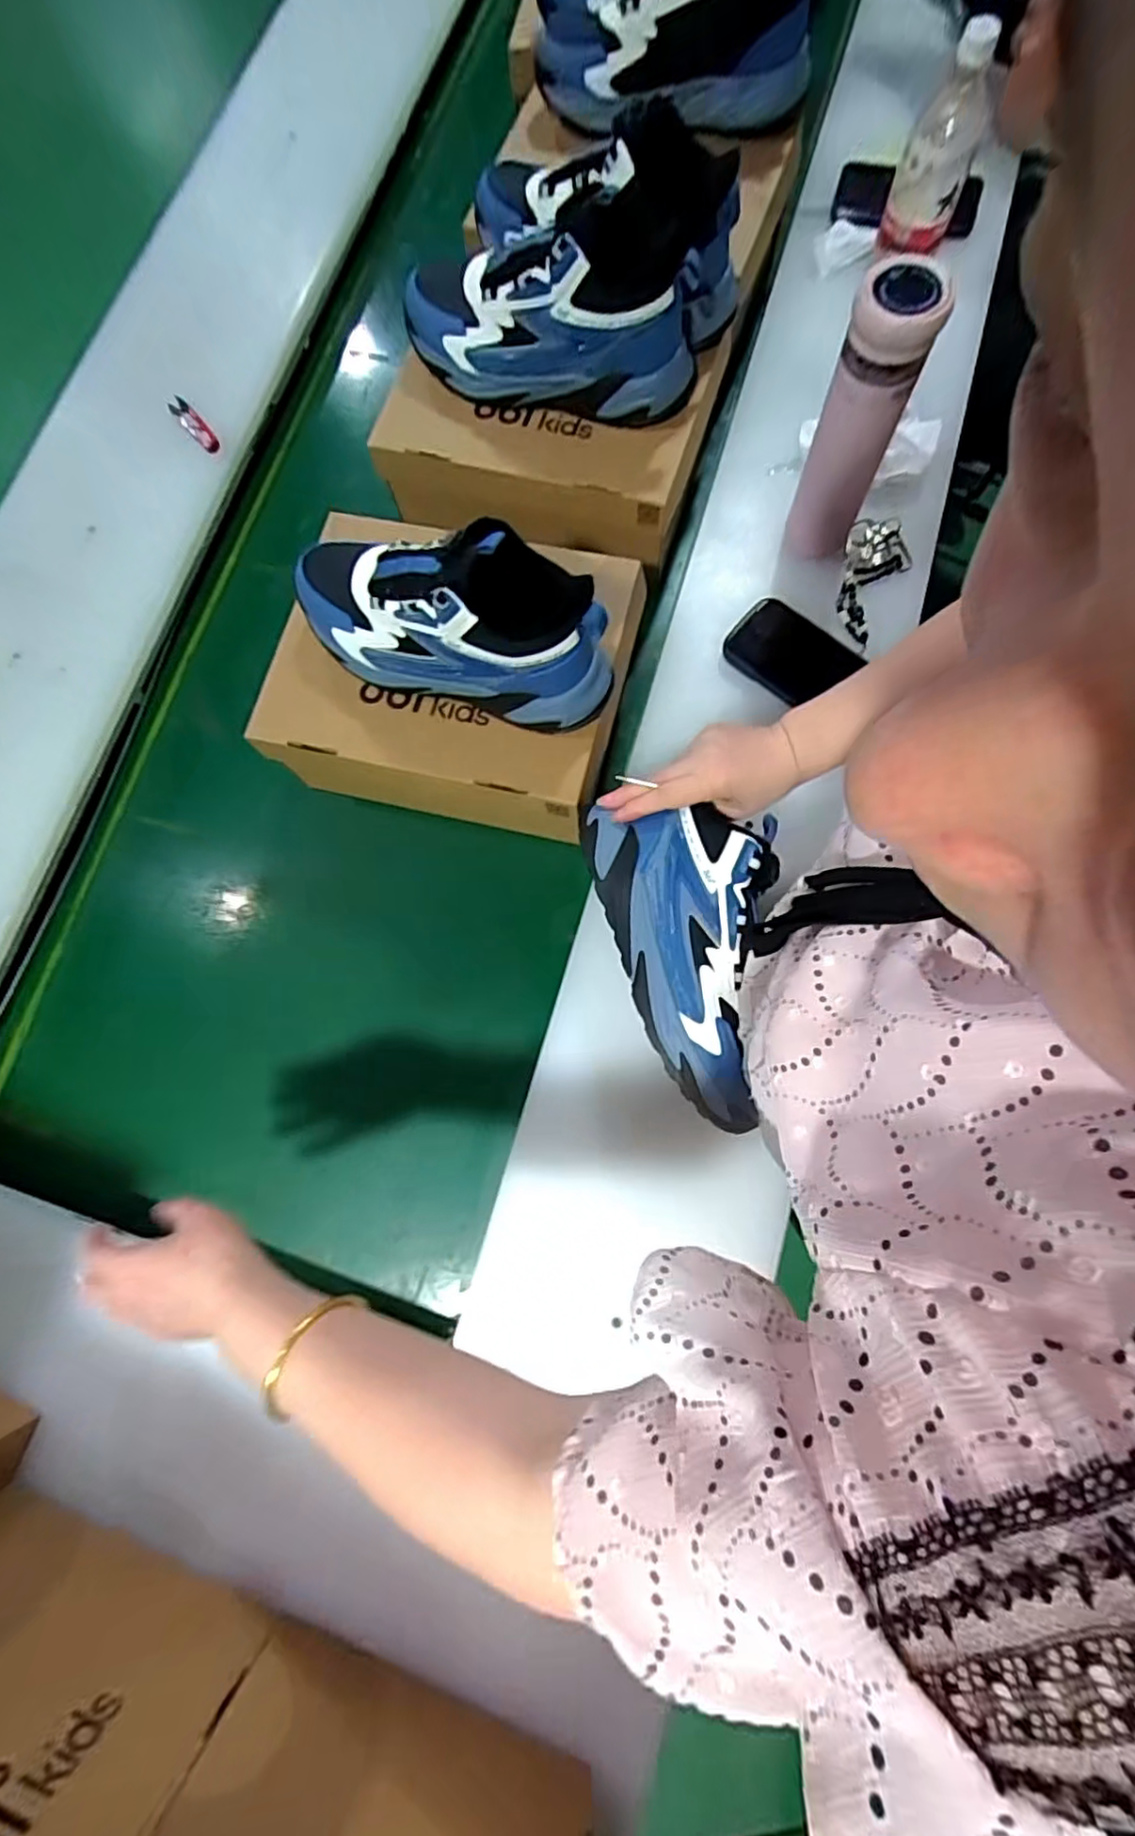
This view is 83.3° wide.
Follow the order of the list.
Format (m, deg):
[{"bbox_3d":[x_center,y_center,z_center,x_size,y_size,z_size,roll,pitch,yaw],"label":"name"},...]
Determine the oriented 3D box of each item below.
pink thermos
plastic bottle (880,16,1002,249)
[{"bbox_3d":[0.249,-0.420,0.565,0.068,0.218,0.074,21,77,7],"label":"pink thermos"},{"bbox_3d":[0.375,-0.767,0.644,0.069,0.151,0.058,21,77,7],"label":"plastic bottle"}]

